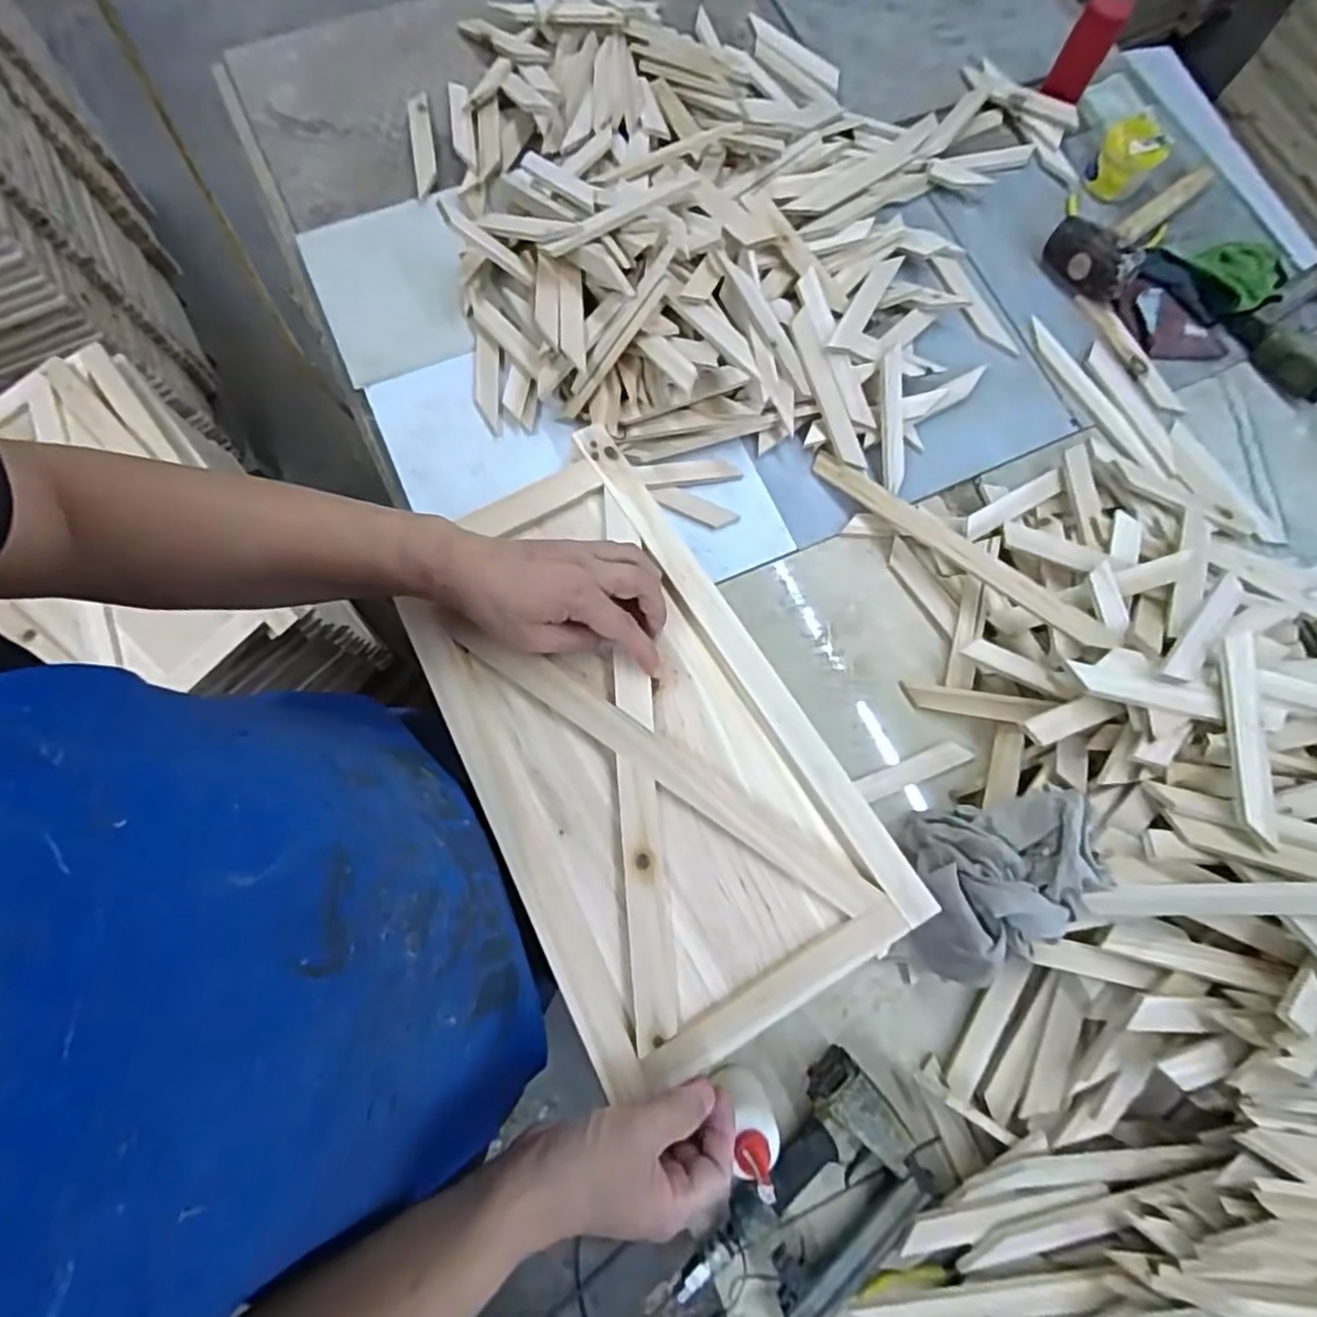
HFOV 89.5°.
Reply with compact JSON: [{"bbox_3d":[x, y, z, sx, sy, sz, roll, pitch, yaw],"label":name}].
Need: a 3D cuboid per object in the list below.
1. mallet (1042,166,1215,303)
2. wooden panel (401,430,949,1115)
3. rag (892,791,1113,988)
[{"bbox_3d":[0.619,-0.581,0.869,0.114,0.053,0.252,42,79,8],"label":"mallet"},{"bbox_3d":[-0.023,0.059,0.489,0.241,0.027,0.425,-31,78,-7],"label":"wooden panel"},{"bbox_3d":[0.320,0.216,0.633,0.146,0.119,0.189,8,76,0],"label":"rag"}]

